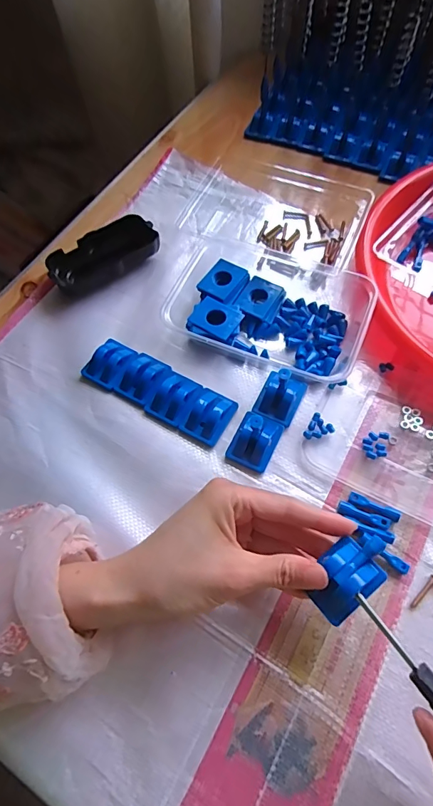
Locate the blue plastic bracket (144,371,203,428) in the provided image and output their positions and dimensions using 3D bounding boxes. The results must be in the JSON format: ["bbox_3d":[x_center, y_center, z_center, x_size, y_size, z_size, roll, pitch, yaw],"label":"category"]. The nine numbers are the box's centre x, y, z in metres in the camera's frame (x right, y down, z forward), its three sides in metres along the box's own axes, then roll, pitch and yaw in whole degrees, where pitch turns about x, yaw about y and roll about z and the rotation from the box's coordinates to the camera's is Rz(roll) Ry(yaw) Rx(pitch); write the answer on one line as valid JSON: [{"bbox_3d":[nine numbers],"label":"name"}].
[{"bbox_3d":[-0.035,-0.005,0.367,0.035,0.015,0.044,26,67,15],"label":"blue plastic bracket"}]

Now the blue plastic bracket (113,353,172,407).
[{"bbox_3d":[-0.063,-0.023,0.377,0.035,0.017,0.045,27,67,16],"label":"blue plastic bracket"}]

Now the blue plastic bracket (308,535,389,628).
[{"bbox_3d":[0.080,0.103,0.261,0.051,0.016,0.033,-38,67,-16],"label":"blue plastic bracket"}]

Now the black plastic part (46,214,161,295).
[{"bbox_3d":[-0.113,-0.148,0.435,0.107,0.028,0.050,-29,65,-12],"label":"black plastic part"}]

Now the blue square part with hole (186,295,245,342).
[{"bbox_3d":[-0.001,-0.076,0.386,0.042,0.004,0.034,31,66,11],"label":"blue square part with hole"}]

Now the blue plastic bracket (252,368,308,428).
[{"bbox_3d":[0.052,-0.012,0.350,0.033,0.042,0.045,23,66,14],"label":"blue plastic bracket"}]

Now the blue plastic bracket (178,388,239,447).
[{"bbox_3d":[-0.006,0.009,0.358,0.032,0.015,0.044,28,67,16],"label":"blue plastic bracket"}]

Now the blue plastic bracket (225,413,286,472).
[{"bbox_3d":[0.031,0.029,0.344,0.033,0.019,0.042,23,66,14],"label":"blue plastic bracket"}]

